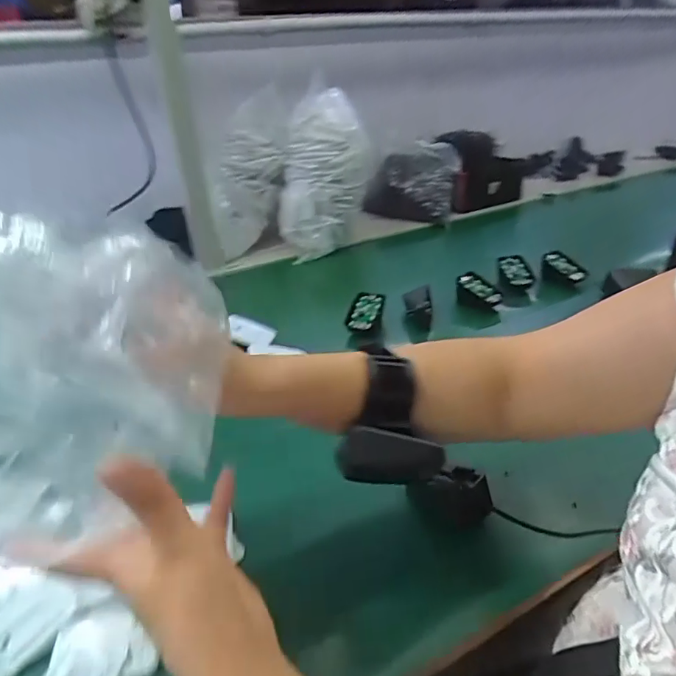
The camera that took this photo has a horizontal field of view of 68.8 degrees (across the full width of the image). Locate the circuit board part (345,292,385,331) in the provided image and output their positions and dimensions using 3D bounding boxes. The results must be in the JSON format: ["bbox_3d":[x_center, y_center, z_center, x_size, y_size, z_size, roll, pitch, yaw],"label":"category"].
[{"bbox_3d":[0.036,-0.036,0.697,0.047,0.010,0.064,13,64,14],"label":"circuit board part"}]

